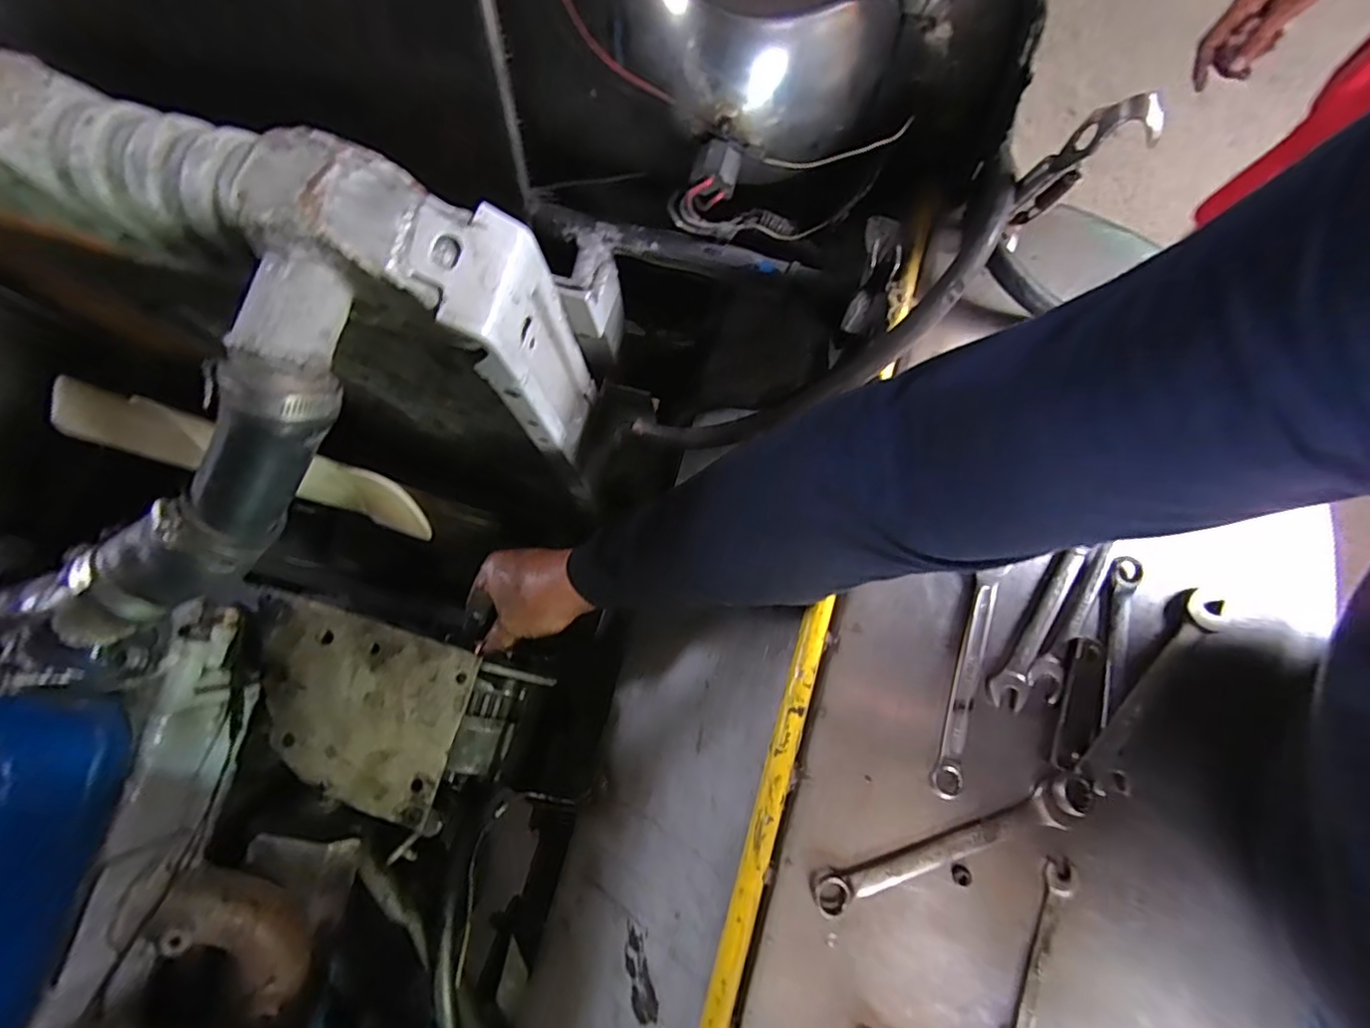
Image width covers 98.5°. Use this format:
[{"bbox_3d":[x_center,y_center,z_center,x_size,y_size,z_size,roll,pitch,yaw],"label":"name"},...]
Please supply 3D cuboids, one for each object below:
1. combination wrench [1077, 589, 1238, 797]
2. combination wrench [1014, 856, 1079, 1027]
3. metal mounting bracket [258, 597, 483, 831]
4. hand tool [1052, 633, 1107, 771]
[{"bbox_3d":[0.293,0.107,0.361,0.035,0.013,0.151,40,80,10],"label":"combination wrench"},{"bbox_3d":[0.207,0.259,0.339,0.019,0.005,0.111,18,77,5],"label":"combination wrench"},{"bbox_3d":[-0.274,0.159,0.485,0.175,0.010,0.140,17,82,5],"label":"metal mounting bracket"},{"bbox_3d":[0.242,0.116,0.361,0.024,0.008,0.078,16,76,5],"label":"hand tool"}]

